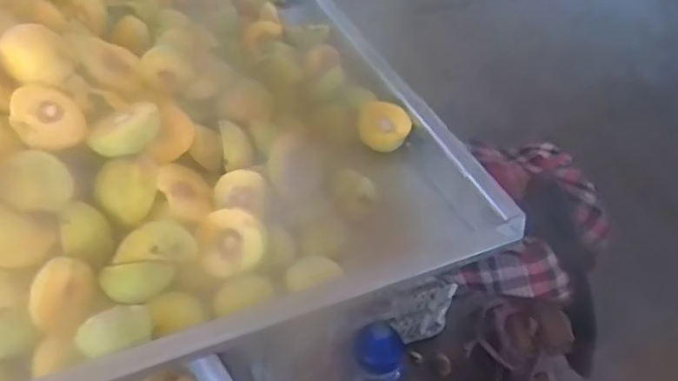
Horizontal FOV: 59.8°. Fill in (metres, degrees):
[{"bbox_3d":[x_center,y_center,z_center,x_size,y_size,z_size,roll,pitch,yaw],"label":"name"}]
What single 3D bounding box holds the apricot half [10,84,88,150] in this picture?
[{"bbox_3d":[-0.252,-0.060,0.507,0.060,0.027,0.061,55,32,-4],"label":"apricot half"}]

